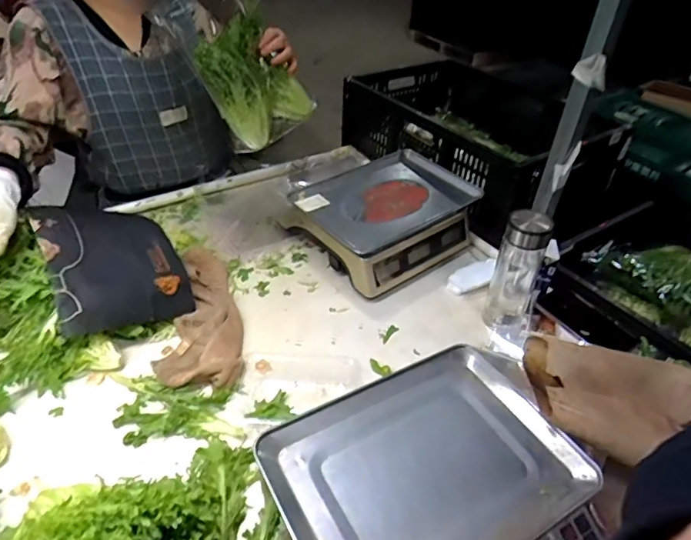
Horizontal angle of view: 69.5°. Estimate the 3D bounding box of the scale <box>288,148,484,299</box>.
[{"bbox_3d":[0.078,-0.100,1.008,0.325,0.133,0.253,-26,47,-31],"label":"scale"}]

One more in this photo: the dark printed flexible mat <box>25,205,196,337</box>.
[{"bbox_3d":[-0.384,-0.020,0.833,0.208,0.064,0.253,-8,58,-40],"label":"dark printed flexible mat"}]

